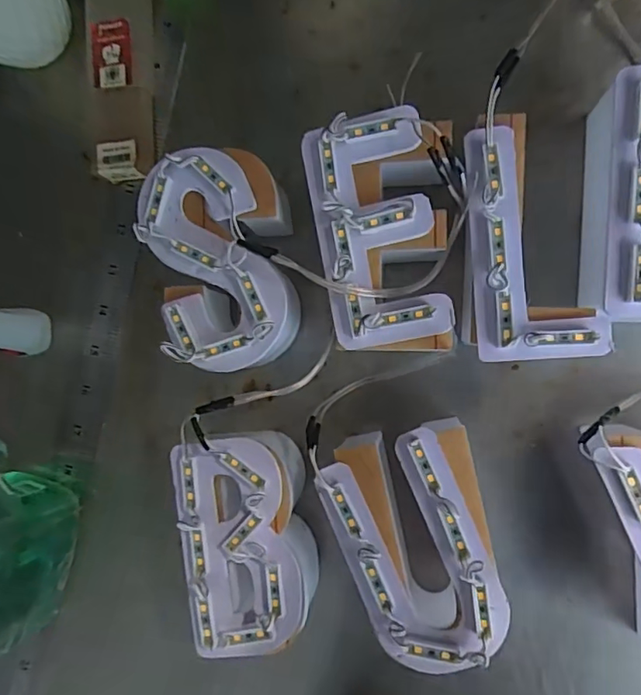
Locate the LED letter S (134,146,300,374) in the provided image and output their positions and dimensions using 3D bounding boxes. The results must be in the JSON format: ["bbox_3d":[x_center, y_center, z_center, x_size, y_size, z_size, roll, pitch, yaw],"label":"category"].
[{"bbox_3d":[-0.050,-0.045,0.290,0.067,0.052,0.111,-7,88,11],"label":"LED letter S"}]

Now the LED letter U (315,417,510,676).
[{"bbox_3d":[0.048,0.096,0.274,0.071,0.053,0.108,-13,87,10],"label":"LED letter U"}]

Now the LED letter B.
[{"bbox_3d":[-0.035,0.097,0.286,0.057,0.054,0.106,-9,88,10],"label":"LED letter B"}]

